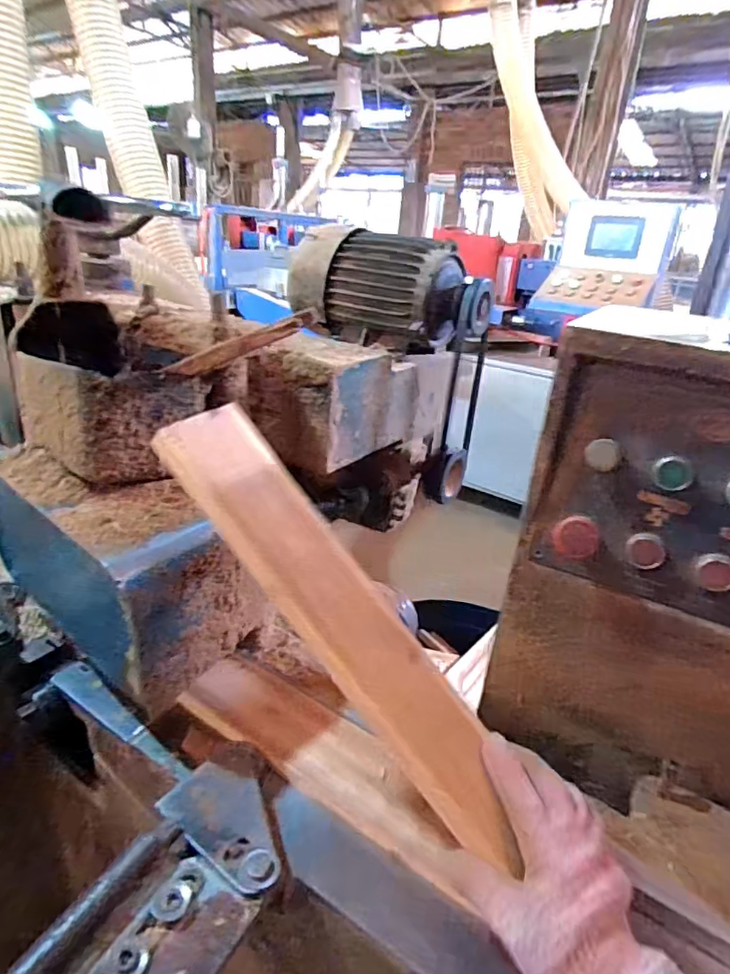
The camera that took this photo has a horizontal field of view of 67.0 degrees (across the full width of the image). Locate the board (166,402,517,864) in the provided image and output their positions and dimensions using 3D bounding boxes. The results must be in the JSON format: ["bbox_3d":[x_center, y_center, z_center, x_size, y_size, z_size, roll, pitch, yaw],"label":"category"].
[{"bbox_3d":[-0.014,0.103,0.439,0.394,0.028,0.086,53,35,1],"label":"board"}]

